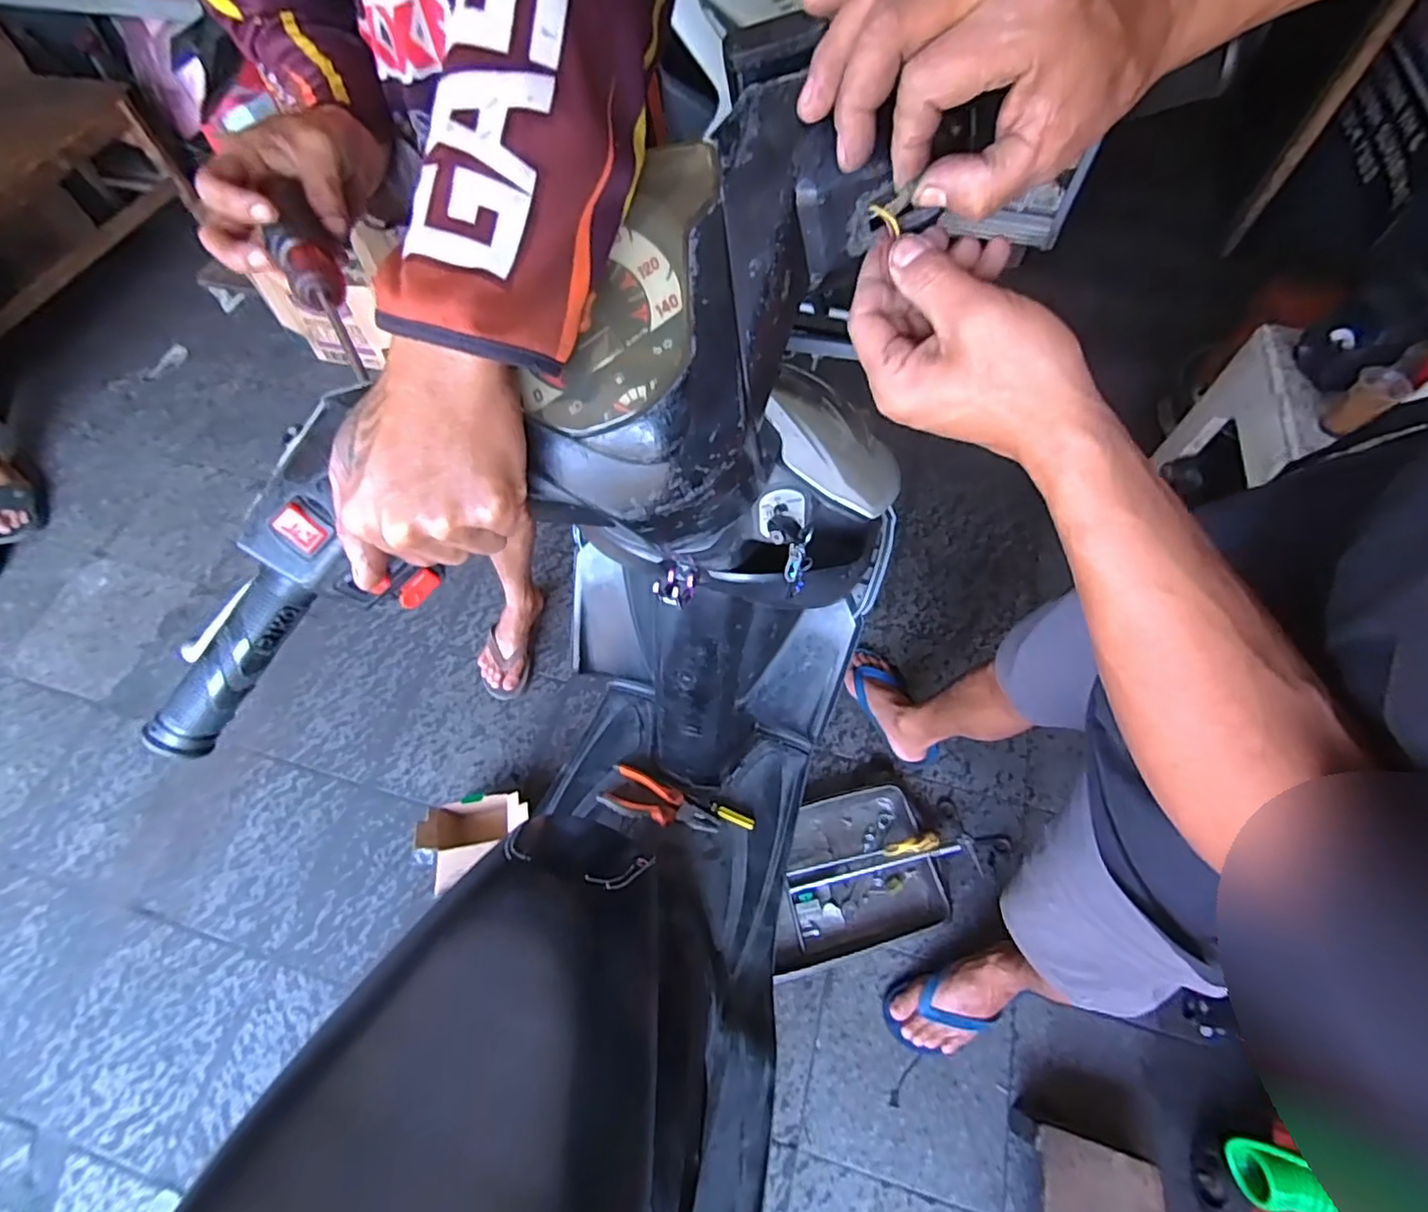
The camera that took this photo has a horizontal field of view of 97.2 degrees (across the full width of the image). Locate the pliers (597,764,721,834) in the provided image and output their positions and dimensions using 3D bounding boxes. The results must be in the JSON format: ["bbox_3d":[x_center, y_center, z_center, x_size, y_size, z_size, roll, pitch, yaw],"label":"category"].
[{"bbox_3d":[-0.078,0.284,0.886,0.167,0.025,0.065,26,64,14],"label":"pliers"}]

